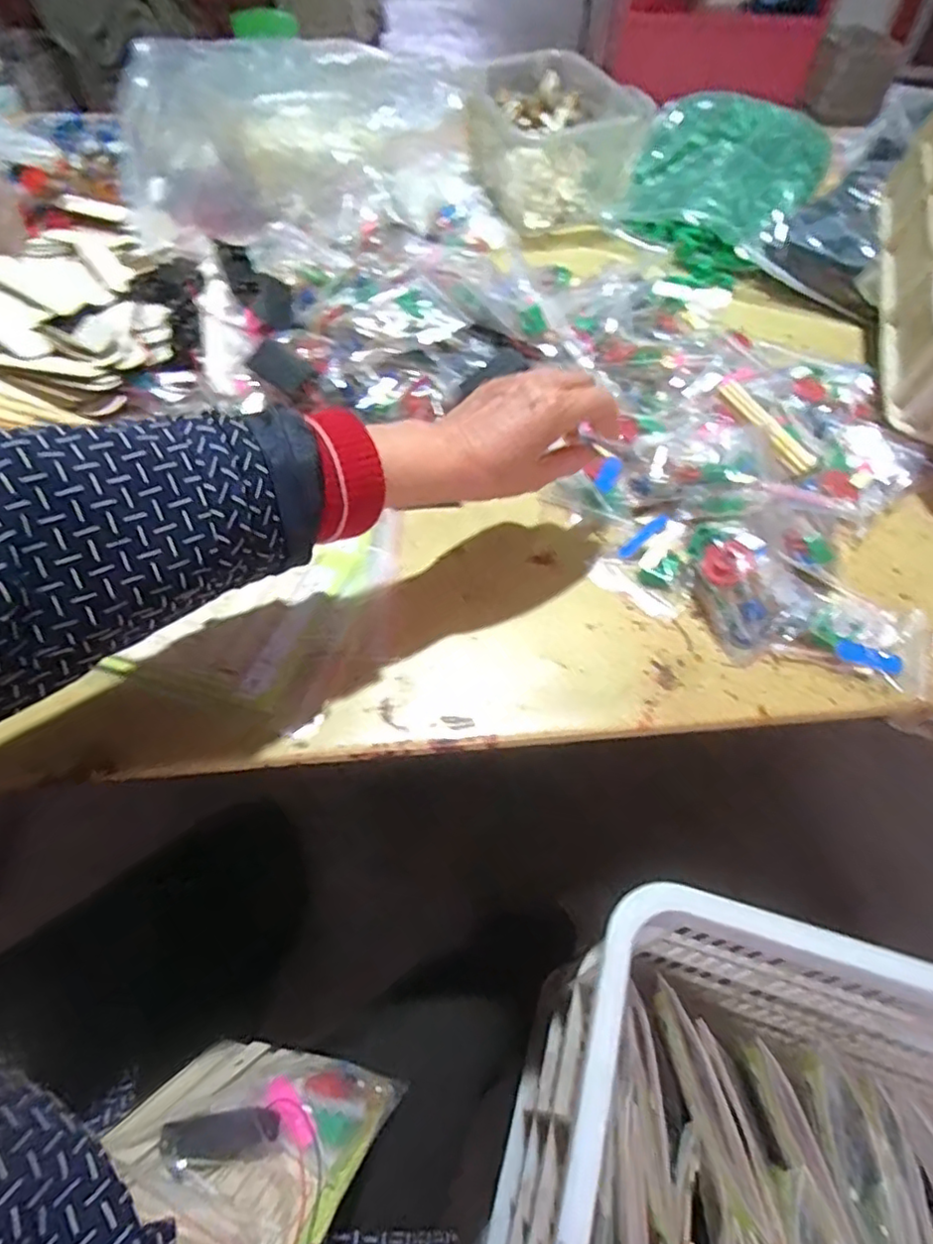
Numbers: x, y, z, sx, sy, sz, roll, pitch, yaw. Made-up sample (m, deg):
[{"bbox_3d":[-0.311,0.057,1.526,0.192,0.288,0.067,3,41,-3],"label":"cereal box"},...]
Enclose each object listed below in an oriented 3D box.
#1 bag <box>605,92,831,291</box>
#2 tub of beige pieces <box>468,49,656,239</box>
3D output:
[{"bbox_3d":[0.317,-0.552,0.798,0.213,0.096,0.291,26,57,16],"label":"bag"},{"bbox_3d":[0.129,-0.654,0.854,0.218,0.119,0.230,2,59,-3],"label":"tub of beige pieces"}]

